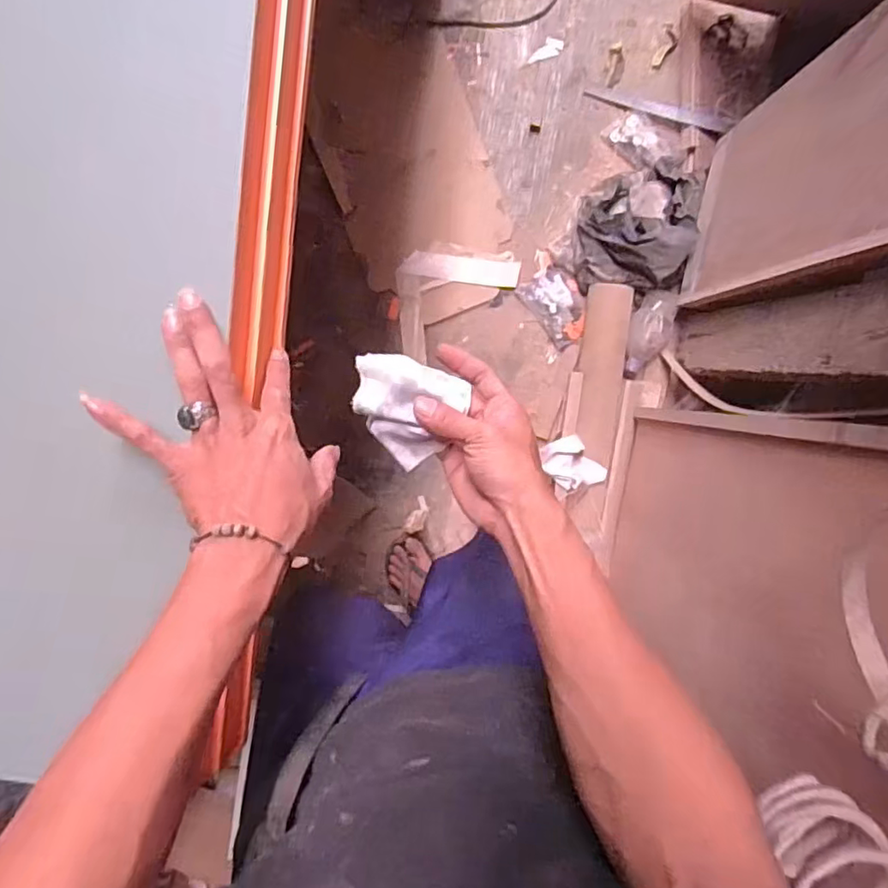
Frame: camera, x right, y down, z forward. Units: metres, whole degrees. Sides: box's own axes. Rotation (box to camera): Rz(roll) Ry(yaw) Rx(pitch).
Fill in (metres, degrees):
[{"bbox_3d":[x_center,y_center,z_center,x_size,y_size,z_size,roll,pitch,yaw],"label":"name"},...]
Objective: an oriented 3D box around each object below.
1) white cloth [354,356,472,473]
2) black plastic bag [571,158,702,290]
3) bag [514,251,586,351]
[{"bbox_3d":[-0.036,-0.027,0.483,0.090,0.029,0.083,21,95,-2],"label":"white cloth"},{"bbox_3d":[0.393,-0.450,1.214,0.218,0.116,0.256,11,96,-1],"label":"black plastic bag"},{"bbox_3d":[0.241,-0.309,1.281,0.105,0.030,0.191,-37,95,3],"label":"bag"}]

